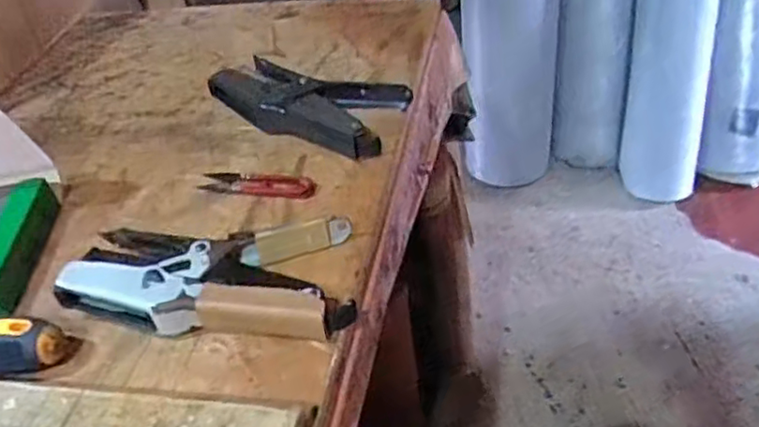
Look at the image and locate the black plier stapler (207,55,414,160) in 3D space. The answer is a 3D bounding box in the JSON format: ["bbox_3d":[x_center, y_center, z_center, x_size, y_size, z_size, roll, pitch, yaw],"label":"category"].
[{"bbox_3d":[-0.075,-0.094,0.566,0.186,0.034,0.093,8,44,22],"label":"black plier stapler"}]

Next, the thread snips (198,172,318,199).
[{"bbox_3d":[-0.097,-0.024,0.507,0.099,0.014,0.024,6,44,20],"label":"thread snips"}]

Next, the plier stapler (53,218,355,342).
[{"bbox_3d":[-0.108,0.040,0.417,0.188,0.036,0.099,-3,41,10],"label":"plier stapler"}]

